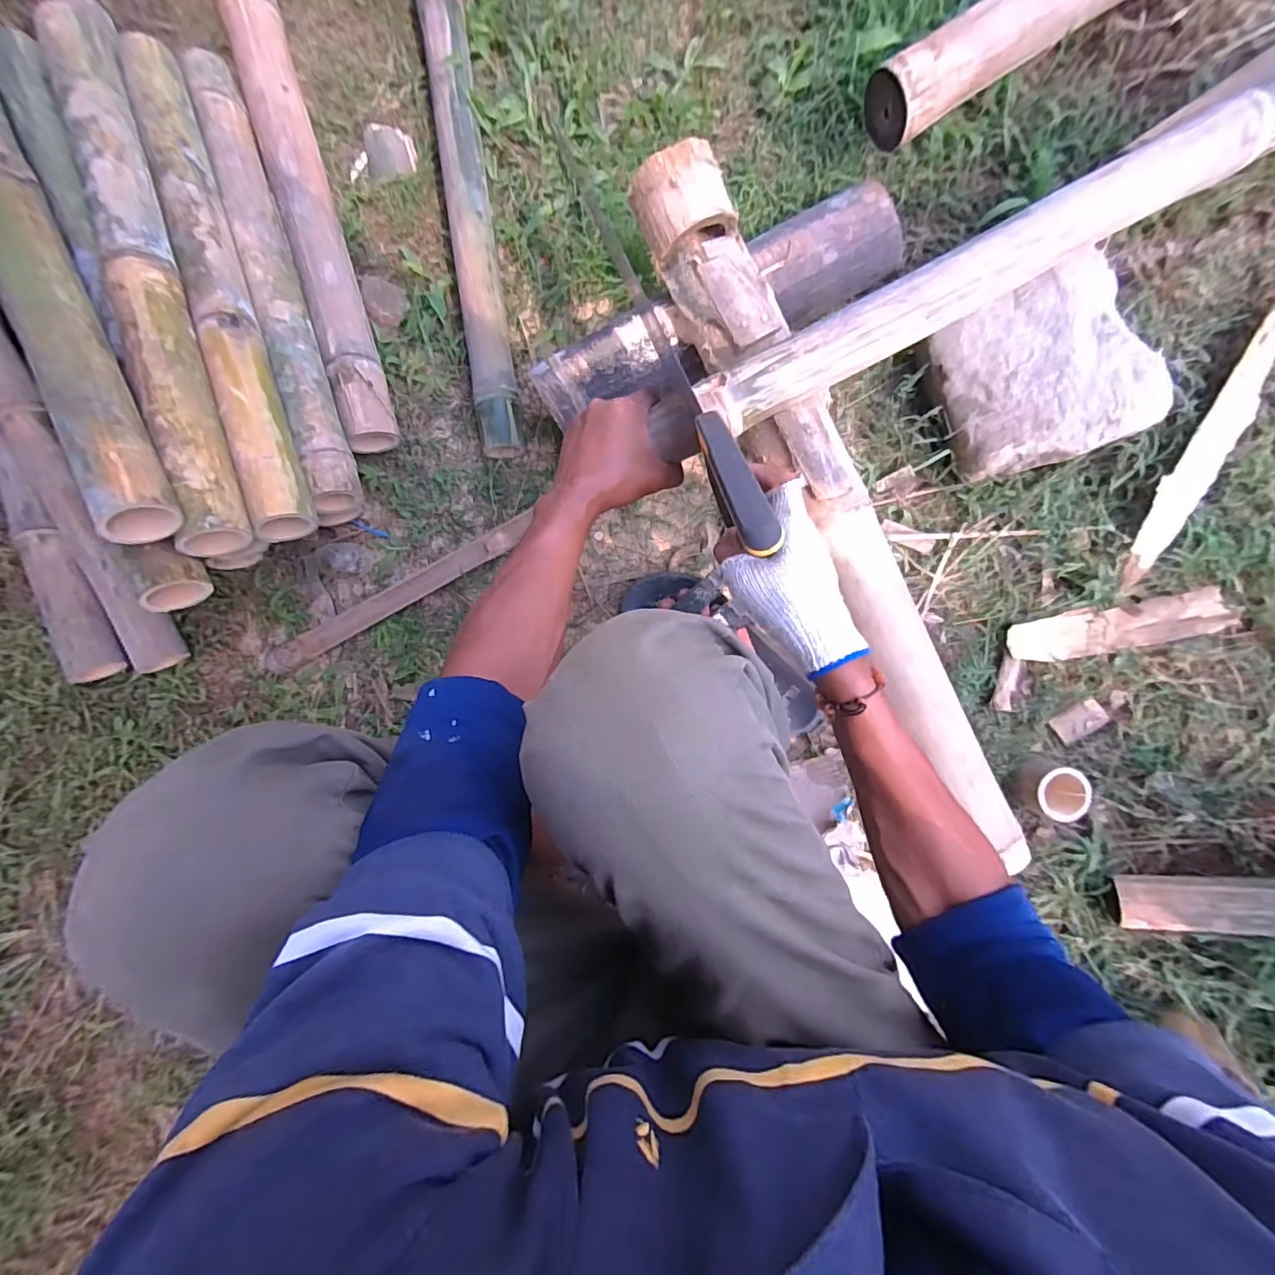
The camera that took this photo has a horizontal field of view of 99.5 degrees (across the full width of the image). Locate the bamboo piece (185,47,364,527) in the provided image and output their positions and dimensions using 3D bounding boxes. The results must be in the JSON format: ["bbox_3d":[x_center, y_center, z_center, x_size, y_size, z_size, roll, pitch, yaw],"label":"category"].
[{"bbox_3d":[-0.437,-0.434,0.645,0.052,0.051,0.623,-18,86,4],"label":"bamboo piece"}]

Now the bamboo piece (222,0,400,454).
[{"bbox_3d":[-0.414,-0.531,0.692,0.064,0.075,0.604,-16,86,4],"label":"bamboo piece"}]

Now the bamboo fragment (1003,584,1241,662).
[{"bbox_3d":[0.543,-0.011,0.608,0.211,0.034,0.050,-13,87,22],"label":"bamboo fragment"}]

